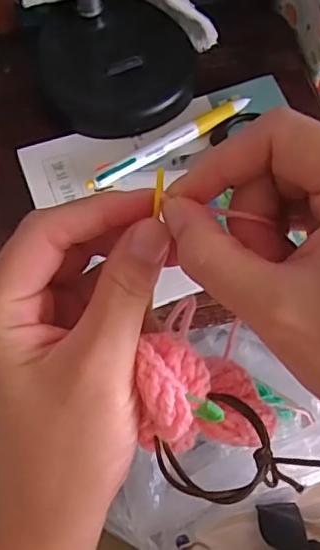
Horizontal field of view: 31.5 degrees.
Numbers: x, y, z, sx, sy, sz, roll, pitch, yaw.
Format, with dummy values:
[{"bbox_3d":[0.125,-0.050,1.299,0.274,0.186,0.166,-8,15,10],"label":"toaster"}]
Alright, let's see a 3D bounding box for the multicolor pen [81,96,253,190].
[{"bbox_3d":[0.009,-0.100,0.420,0.142,0.012,0.015,-34,73,-14],"label":"multicolor pen"}]

